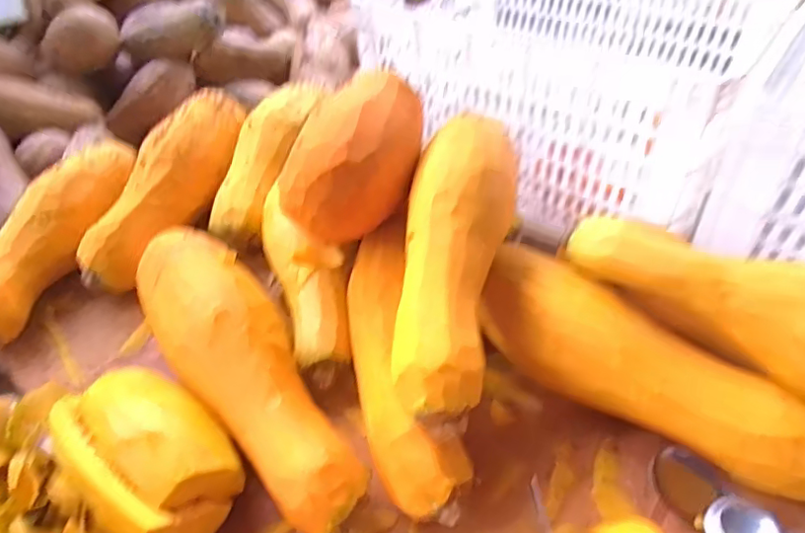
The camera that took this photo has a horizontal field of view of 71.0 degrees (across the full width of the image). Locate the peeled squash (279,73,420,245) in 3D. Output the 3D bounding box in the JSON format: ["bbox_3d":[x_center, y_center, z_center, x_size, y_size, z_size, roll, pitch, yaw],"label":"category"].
[{"bbox_3d":[-0.052,-0.134,0.661,0.133,0.100,0.214,14,50,18],"label":"peeled squash"}]

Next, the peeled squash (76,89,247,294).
[{"bbox_3d":[-0.337,-0.133,0.837,0.104,0.099,0.369,11,49,16],"label":"peeled squash"}]

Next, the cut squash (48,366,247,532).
[{"bbox_3d":[-0.264,0.192,0.578,0.209,0.097,0.130,26,55,27],"label":"cut squash"}]

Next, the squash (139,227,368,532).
[{"bbox_3d":[-0.178,0.111,0.630,0.128,0.109,0.418,-30,51,-21],"label":"squash"}]

